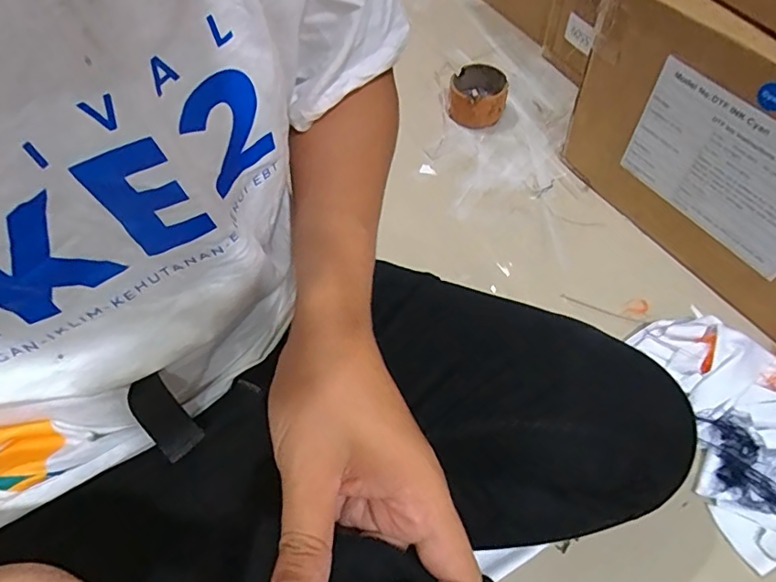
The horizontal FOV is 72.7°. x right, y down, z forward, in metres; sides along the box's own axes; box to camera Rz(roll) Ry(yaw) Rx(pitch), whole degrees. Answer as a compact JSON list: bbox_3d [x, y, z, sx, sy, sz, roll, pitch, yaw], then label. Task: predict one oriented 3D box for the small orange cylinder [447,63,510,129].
[{"bbox_3d":[0.133,-0.288,0.783,0.084,0.048,0.094,7,59,6],"label":"small orange cylinder"}]

